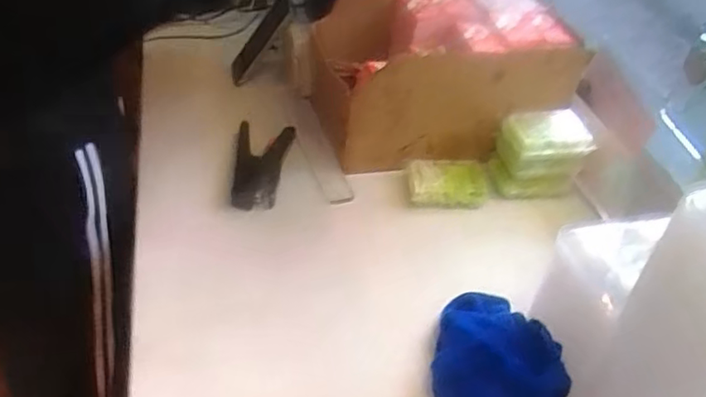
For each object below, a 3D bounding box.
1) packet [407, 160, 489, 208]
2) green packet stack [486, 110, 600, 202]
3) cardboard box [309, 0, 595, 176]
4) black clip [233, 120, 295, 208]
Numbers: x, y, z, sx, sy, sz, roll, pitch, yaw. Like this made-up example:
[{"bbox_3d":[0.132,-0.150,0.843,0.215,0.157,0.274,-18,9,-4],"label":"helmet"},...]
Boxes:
[{"bbox_3d":[0.130,-0.021,0.849,0.107,0.025,0.078,2,41,-3],"label":"packet"},{"bbox_3d":[0.251,-0.062,0.845,0.119,0.112,0.074,-4,41,-11],"label":"green packet stack"},{"bbox_3d":[0.116,-0.176,0.893,0.301,0.194,0.250,-8,42,-14],"label":"cardboard box"},{"bbox_3d":[-0.129,-0.050,0.864,0.080,0.034,0.163,5,41,0],"label":"black clip"}]

